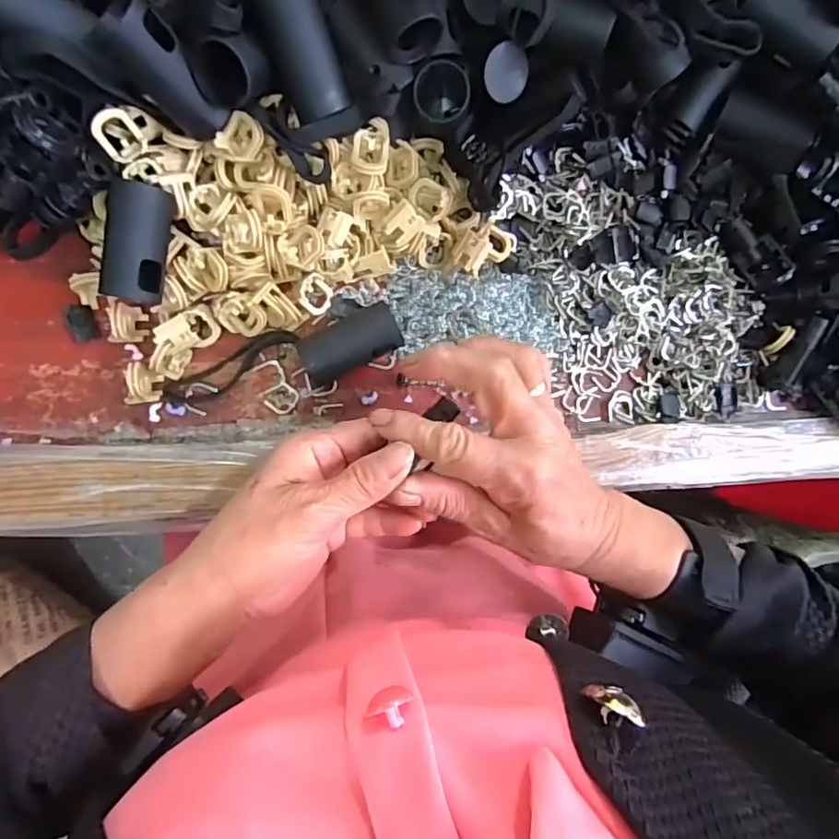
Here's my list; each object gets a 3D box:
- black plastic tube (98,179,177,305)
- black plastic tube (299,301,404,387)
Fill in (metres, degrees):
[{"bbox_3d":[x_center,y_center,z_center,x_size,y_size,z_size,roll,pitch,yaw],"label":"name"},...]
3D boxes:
[{"bbox_3d":[-0.154,-0.096,0.289,0.028,0.029,0.061,10,87,-8],"label":"black plastic tube"},{"bbox_3d":[-0.044,-0.046,0.328,0.060,0.024,0.031,-28,93,-8],"label":"black plastic tube"}]

